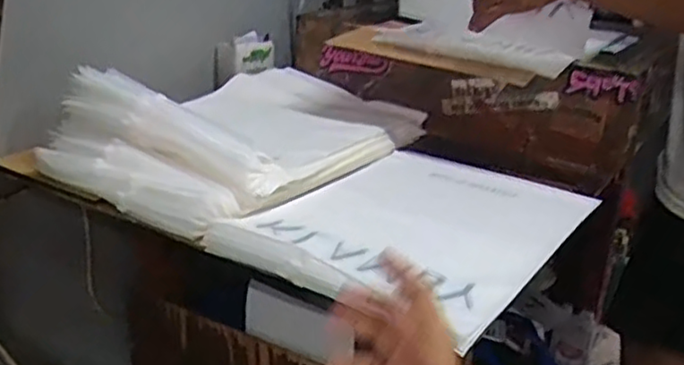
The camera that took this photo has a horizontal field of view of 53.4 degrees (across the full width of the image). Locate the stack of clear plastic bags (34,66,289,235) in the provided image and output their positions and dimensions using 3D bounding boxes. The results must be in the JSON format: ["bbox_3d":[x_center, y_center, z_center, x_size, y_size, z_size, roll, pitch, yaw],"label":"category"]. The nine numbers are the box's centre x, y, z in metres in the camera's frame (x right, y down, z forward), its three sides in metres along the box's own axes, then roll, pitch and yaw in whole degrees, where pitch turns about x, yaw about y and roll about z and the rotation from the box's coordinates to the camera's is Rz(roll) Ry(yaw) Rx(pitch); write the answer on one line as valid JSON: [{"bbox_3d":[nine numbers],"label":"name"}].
[{"bbox_3d":[-0.233,-0.048,0.845,0.304,0.110,0.152,17,27,33],"label":"stack of clear plastic bags"}]

